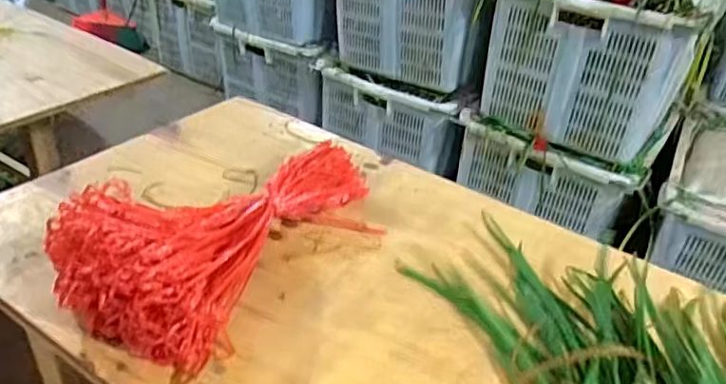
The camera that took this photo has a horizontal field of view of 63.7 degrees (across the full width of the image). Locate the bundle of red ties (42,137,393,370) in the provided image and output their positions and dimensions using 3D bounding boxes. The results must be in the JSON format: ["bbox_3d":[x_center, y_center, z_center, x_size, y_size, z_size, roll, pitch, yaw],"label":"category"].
[{"bbox_3d":[-0.117,0.023,0.575,0.180,0.090,0.332,29,38,31],"label":"bundle of red ties"}]

